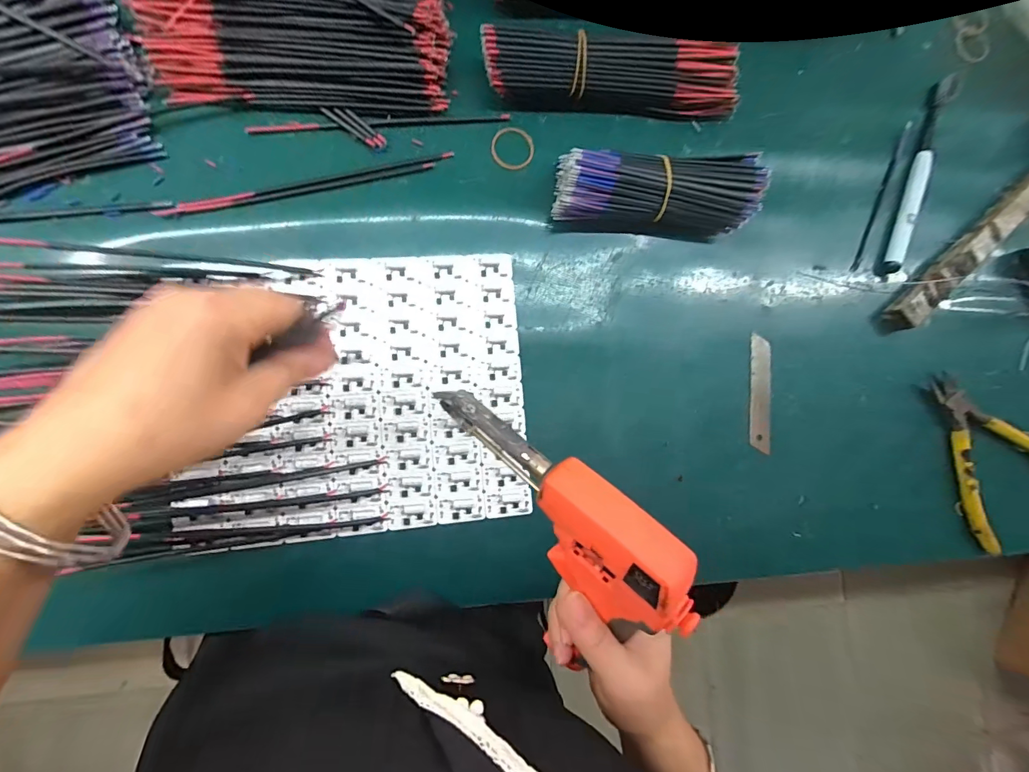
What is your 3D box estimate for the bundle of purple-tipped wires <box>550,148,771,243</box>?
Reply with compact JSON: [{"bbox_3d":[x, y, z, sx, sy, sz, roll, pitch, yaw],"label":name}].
[{"bbox_3d":[0.105,-0.145,0.334,0.151,0.045,0.053,3,87,-7],"label":"bundle of purple-tipped wires"}]

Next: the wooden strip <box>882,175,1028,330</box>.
[{"bbox_3d":[0.394,-0.123,0.377,0.214,0.024,0.021,-42,95,-6],"label":"wooden strip"}]

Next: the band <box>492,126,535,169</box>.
[{"bbox_3d":[-0.001,-0.186,0.347,0.033,0.004,0.032,0,89,-8],"label":"band"}]

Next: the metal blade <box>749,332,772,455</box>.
[{"bbox_3d":[0.204,0.006,0.368,0.017,0.004,0.094,2,89,8],"label":"metal blade"}]

